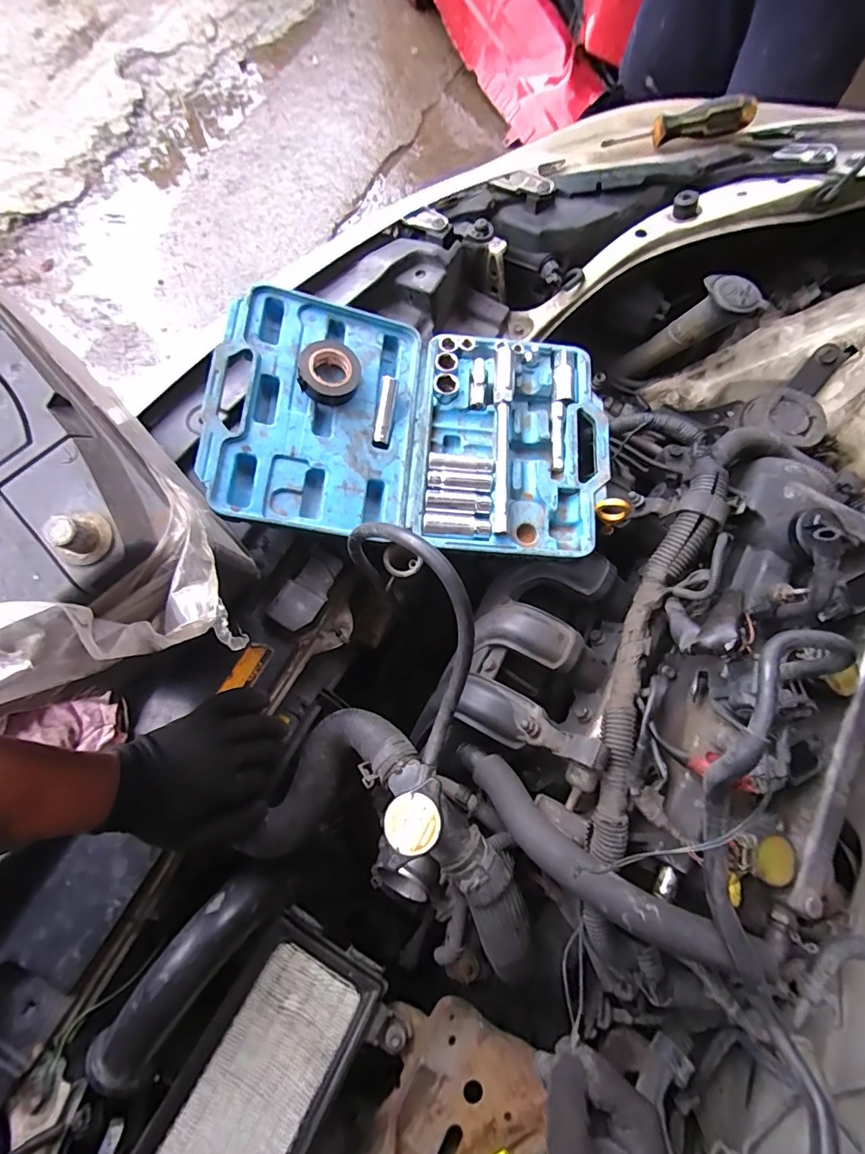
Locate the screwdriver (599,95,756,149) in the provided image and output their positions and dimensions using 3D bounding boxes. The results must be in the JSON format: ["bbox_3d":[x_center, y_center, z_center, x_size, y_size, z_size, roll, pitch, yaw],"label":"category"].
[{"bbox_3d":[0.263,-0.481,0.518,0.146,0.021,0.028,3,74,18],"label":"screwdriver"}]

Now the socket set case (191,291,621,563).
[{"bbox_3d":[-0.014,-0.154,0.480,0.383,0.069,0.248,4,75,0],"label":"socket set case"}]

